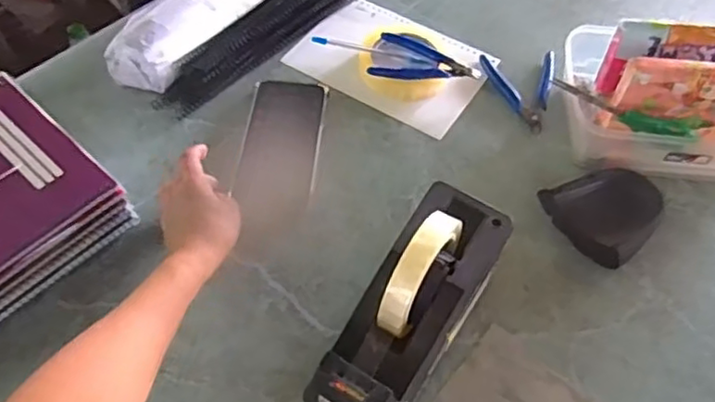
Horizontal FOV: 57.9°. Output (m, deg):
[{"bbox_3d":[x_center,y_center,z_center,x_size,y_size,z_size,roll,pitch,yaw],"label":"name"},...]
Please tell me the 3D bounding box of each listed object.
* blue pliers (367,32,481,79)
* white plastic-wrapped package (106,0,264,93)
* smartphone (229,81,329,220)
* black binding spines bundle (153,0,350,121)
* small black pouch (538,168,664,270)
[{"bbox_3d":[0.078,-0.159,0.743,0.121,0.020,0.058,7,56,2],"label":"blue pliers"},{"bbox_3d":[-0.163,-0.241,0.777,0.081,0.065,0.318,31,59,17],"label":"white plastic-wrapped package"},{"bbox_3d":[-0.078,-0.058,0.662,0.078,0.007,0.175,6,55,1],"label":"smartphone"},{"bbox_3d":[-0.099,-0.208,0.786,0.070,0.043,0.329,31,60,17],"label":"black binding spines bundle"},{"bbox_3d":[0.240,0.015,0.617,0.098,0.033,0.089,-22,59,-17],"label":"small black pouch"}]

